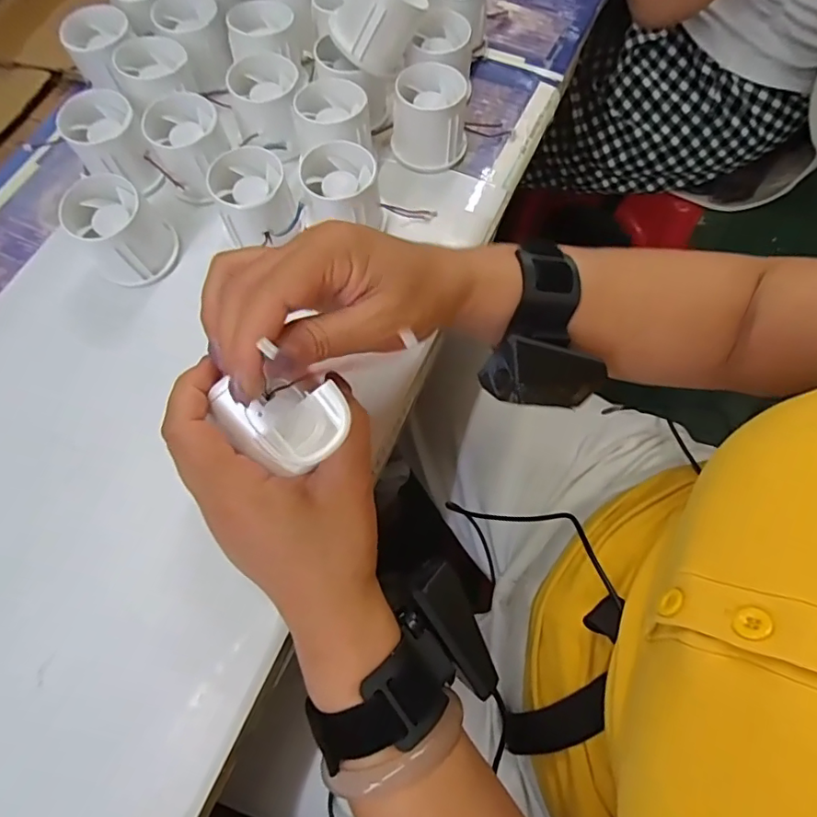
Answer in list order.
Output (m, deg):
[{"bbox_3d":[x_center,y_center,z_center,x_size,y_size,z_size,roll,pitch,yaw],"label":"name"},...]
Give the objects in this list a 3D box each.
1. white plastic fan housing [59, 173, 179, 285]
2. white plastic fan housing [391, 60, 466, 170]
[{"bbox_3d":[-0.195,-0.120,0.357,0.055,0.050,0.057,0,68,1],"label":"white plastic fan housing"},{"bbox_3d":[0.016,-0.216,0.393,0.056,0.050,0.053,4,68,2],"label":"white plastic fan housing"}]

